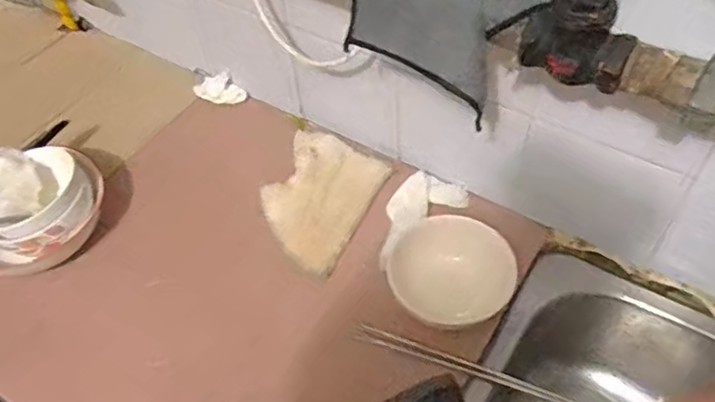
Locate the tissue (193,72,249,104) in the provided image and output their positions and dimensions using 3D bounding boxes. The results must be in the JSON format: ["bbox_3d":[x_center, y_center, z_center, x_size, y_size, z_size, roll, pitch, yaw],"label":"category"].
[{"bbox_3d":[-0.195,-0.157,0.851,0.070,0.028,0.041,30,60,25],"label":"tissue"}]

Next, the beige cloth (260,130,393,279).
[{"bbox_3d":[-0.048,-0.008,0.724,0.127,0.013,0.184,19,56,19],"label":"beige cloth"}]

